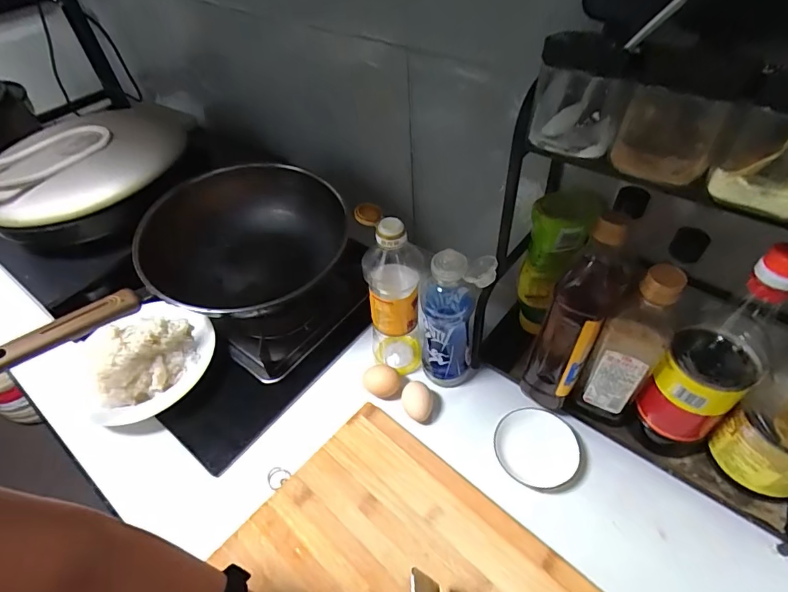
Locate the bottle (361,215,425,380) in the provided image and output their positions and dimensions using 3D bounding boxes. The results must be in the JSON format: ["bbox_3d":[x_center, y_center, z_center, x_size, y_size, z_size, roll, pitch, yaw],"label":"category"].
[{"bbox_3d":[0.000,0.000,0.582,0.066,0.241,0.063,2,48,7],"label":"bottle"}]

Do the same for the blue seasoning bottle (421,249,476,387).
[{"bbox_3d":[0.069,0.036,0.575,0.063,0.225,0.064,2,48,7],"label":"blue seasoning bottle"}]

